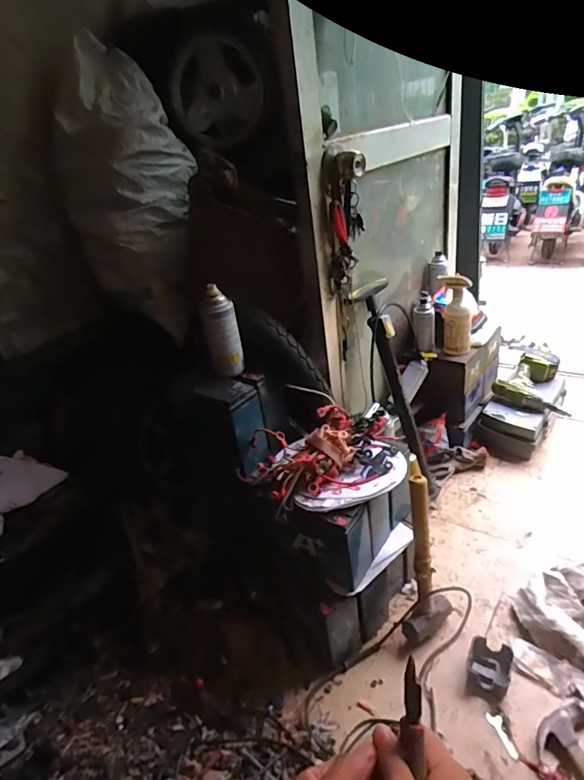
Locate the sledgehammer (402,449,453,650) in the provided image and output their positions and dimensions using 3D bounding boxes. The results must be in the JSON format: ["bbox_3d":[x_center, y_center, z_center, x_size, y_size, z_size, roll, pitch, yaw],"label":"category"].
[{"bbox_3d":[0.252,0.331,0.849,0.087,0.326,0.130,6,31,22],"label":"sledgehammer"}]

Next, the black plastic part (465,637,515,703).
[{"bbox_3d":[0.358,0.506,0.827,0.069,0.023,0.096,12,47,31],"label":"black plastic part"}]

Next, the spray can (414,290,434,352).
[{"bbox_3d":[0.380,-0.198,1.320,0.061,0.171,0.064,-3,7,7],"label":"spray can"}]

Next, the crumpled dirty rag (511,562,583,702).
[{"bbox_3d":[0.522,0.437,0.887,0.162,0.056,0.307,6,31,23],"label":"crumpled dirty rag"}]

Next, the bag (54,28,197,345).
[{"bbox_3d":[-0.422,-0.522,1.190,0.341,0.781,0.198,-14,0,-13],"label":"bag"}]

